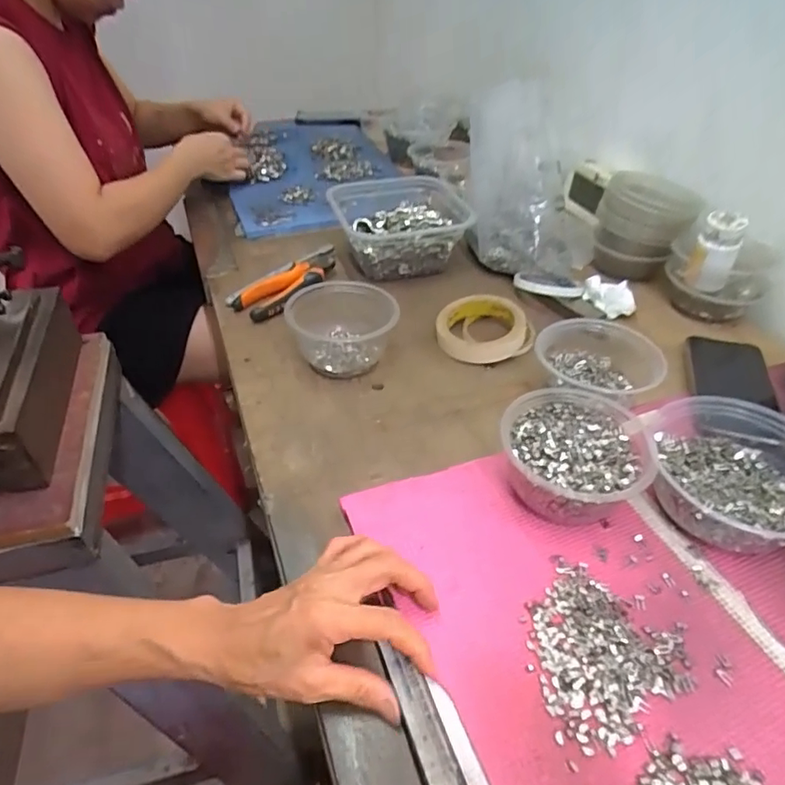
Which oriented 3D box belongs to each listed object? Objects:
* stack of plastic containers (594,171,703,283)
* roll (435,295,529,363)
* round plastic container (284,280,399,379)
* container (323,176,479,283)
[{"bbox_3d":[0.326,-0.216,0.713,0.111,0.102,0.091,22,46,22],"label":"stack of plastic containers"},{"bbox_3d":[0.101,-0.074,0.627,0.095,0.031,0.097,0,42,0],"label":"roll"},{"bbox_3d":[-0.050,-0.068,0.592,0.104,0.064,0.118,-23,47,-23],"label":"round plastic container"},{"bbox_3d":[0.011,-0.233,0.763,0.184,0.073,0.173,-4,42,-6],"label":"container"}]

